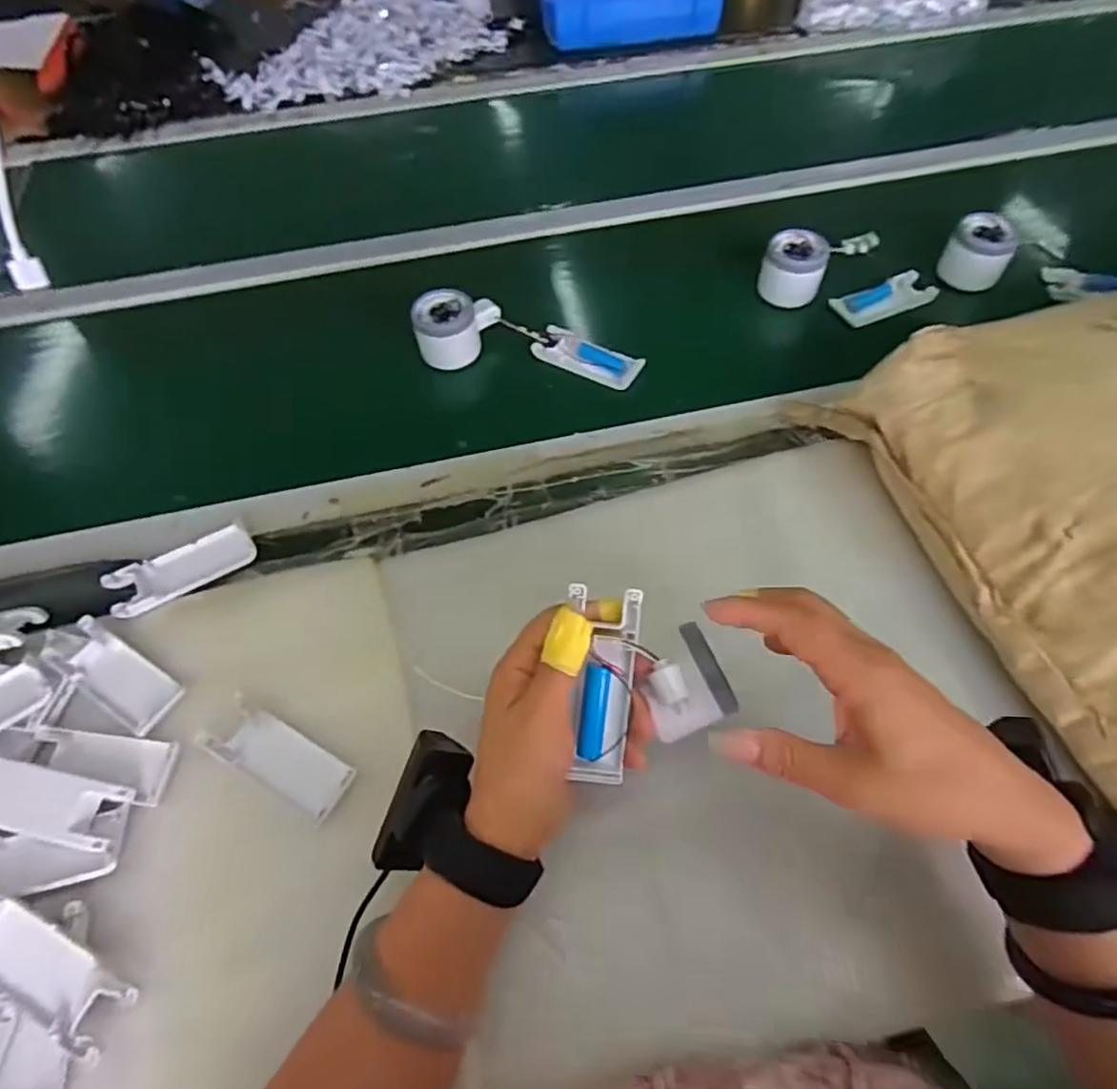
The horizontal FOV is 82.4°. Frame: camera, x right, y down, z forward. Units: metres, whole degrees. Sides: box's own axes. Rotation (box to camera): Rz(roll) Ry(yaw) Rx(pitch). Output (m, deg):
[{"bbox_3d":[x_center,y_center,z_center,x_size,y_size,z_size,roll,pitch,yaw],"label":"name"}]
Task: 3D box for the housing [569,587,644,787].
[{"bbox_3d":[0.023,0.074,0.343,0.036,0.015,0.102,5,94,4],"label":"housing"}]

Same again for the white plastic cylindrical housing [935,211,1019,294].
[{"bbox_3d":[0.425,-0.298,0.644,0.060,0.048,0.061,30,64,19],"label":"white plastic cylindrical housing"}]

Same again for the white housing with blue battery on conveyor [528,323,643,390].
[{"bbox_3d":[0.027,-0.181,0.611,0.103,0.018,0.044,26,62,16],"label":"white housing with blue battery on conveyor"}]

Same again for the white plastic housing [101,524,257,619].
[{"bbox_3d":[-0.291,0.020,0.496,0.103,0.019,0.042,-30,62,-16],"label":"white plastic housing"}]

